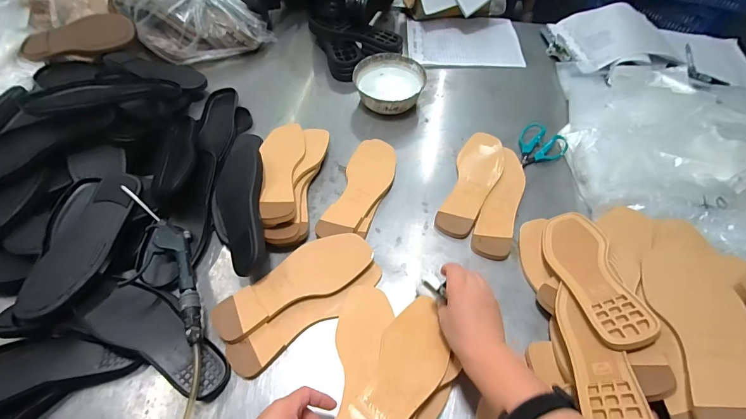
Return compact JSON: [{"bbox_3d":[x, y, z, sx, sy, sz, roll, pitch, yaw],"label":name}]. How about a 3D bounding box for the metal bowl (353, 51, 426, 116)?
[{"bbox_3d":[0.035,-0.267,0.772,0.143,0.059,0.143,0,57,0],"label":"metal bowl"}]

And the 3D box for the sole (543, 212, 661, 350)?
[{"bbox_3d":[0.301,0.086,0.499,0.079,0.009,0.230,-25,32,23],"label":"sole"}]

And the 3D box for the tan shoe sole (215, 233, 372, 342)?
[{"bbox_3d":[-0.114,0.109,0.528,0.239,0.023,0.080,-30,62,-19],"label":"tan shoe sole"}]

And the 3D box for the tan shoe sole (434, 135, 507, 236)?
[{"bbox_3d":[0.178,-0.047,0.645,0.078,0.033,0.219,23,59,14],"label":"tan shoe sole"}]

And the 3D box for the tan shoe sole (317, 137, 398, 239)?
[{"bbox_3d":[-0.018,-0.038,0.634,0.086,0.026,0.225,15,58,9],"label":"tan shoe sole"}]

